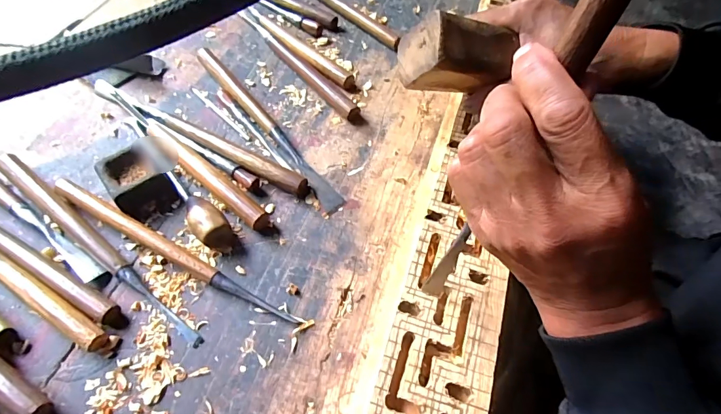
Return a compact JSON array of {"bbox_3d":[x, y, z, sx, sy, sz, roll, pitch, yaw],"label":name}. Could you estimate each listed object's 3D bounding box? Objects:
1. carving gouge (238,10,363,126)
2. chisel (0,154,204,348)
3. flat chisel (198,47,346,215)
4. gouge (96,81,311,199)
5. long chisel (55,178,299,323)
[{"bbox_3d":[-0.075,-0.167,0.455,0.015,0.020,0.232,-33,65,-21],"label":"carving gouge"},{"bbox_3d":[-0.217,0.028,0.326,0.252,0.016,0.017,34,62,17],"label":"chisel"},{"bbox_3d":[-0.097,-0.086,0.403,0.018,0.014,0.248,-32,65,-21],"label":"flat chisel"},{"bbox_3d":[-0.163,-0.072,0.390,0.256,0.018,0.019,27,60,14],"label":"gouge"},{"bbox_3d":[-0.154,0.032,0.328,0.231,0.014,0.022,27,60,13],"label":"long chisel"}]

